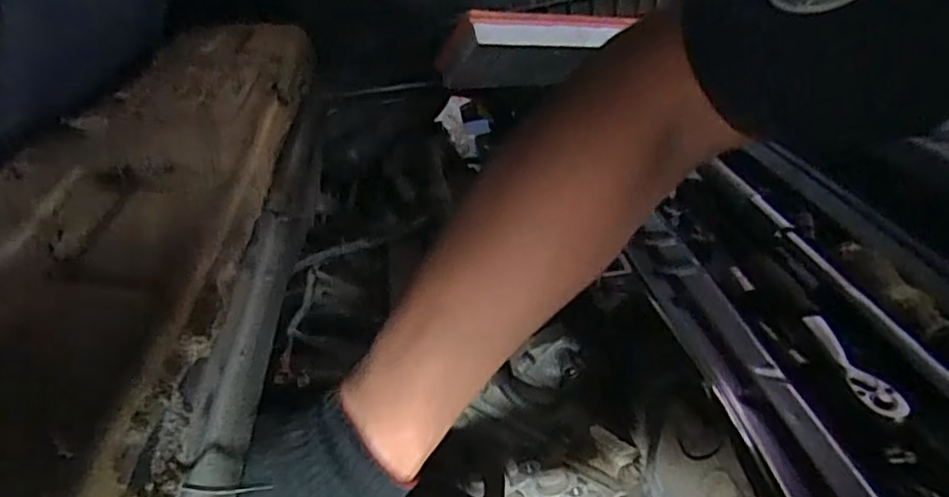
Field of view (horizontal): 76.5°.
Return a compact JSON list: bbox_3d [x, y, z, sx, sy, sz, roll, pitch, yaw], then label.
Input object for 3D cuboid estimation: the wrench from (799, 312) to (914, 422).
[{"bbox_3d":[0.214,0.066,0.347,0.022,0.007,0.081,-6,32,-4],"label":"wrench"}]

